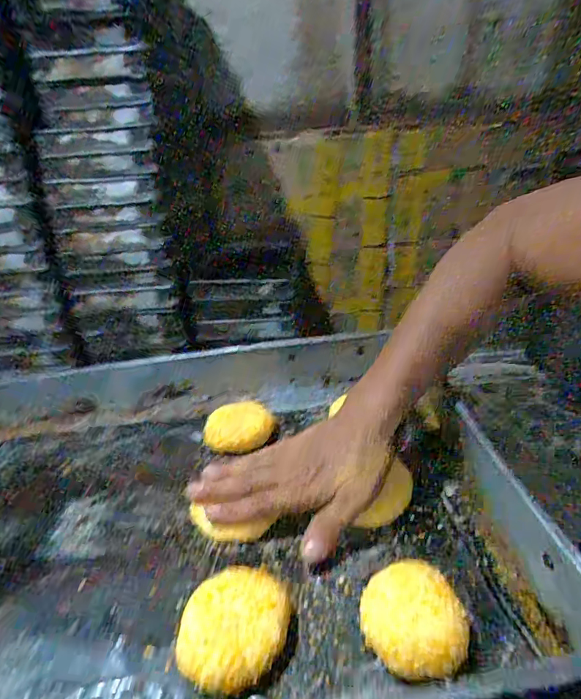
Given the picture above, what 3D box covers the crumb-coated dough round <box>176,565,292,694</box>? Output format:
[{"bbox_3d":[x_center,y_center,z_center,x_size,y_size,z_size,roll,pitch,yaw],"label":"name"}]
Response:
[{"bbox_3d":[-0.034,0.174,0.288,0.065,0.023,0.069,-3,27,2],"label":"crumb-coated dough round"}]

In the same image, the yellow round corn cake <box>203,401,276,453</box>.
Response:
[{"bbox_3d":[-0.052,0.077,0.475,0.069,0.015,0.067,-5,27,-2],"label":"yellow round corn cake"}]

